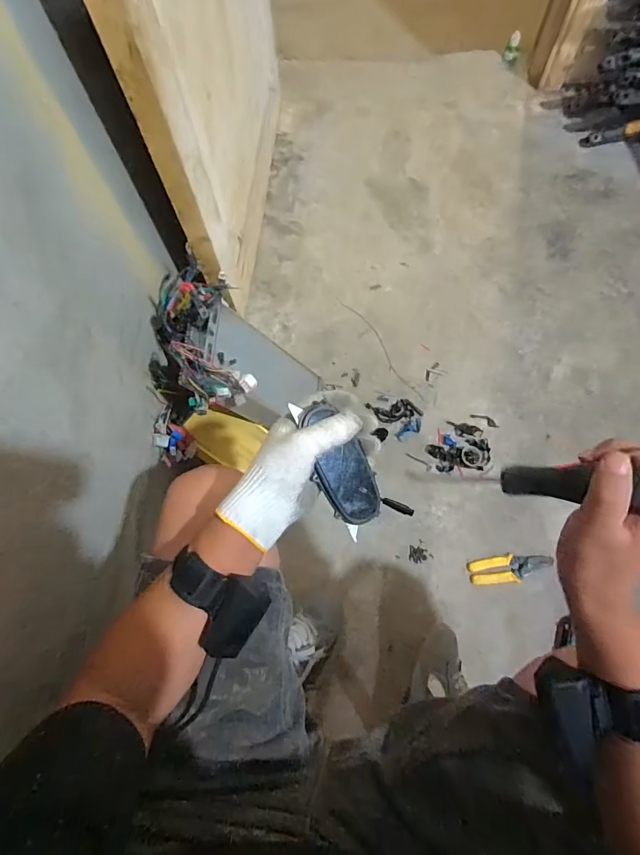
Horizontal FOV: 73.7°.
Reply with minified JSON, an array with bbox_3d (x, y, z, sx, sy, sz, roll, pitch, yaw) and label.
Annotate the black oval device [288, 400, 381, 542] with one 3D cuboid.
[{"bbox_3d":[0.021,0.036,0.430,0.056,0.020,0.136,-26,92,-7],"label":"black oval device"}]

